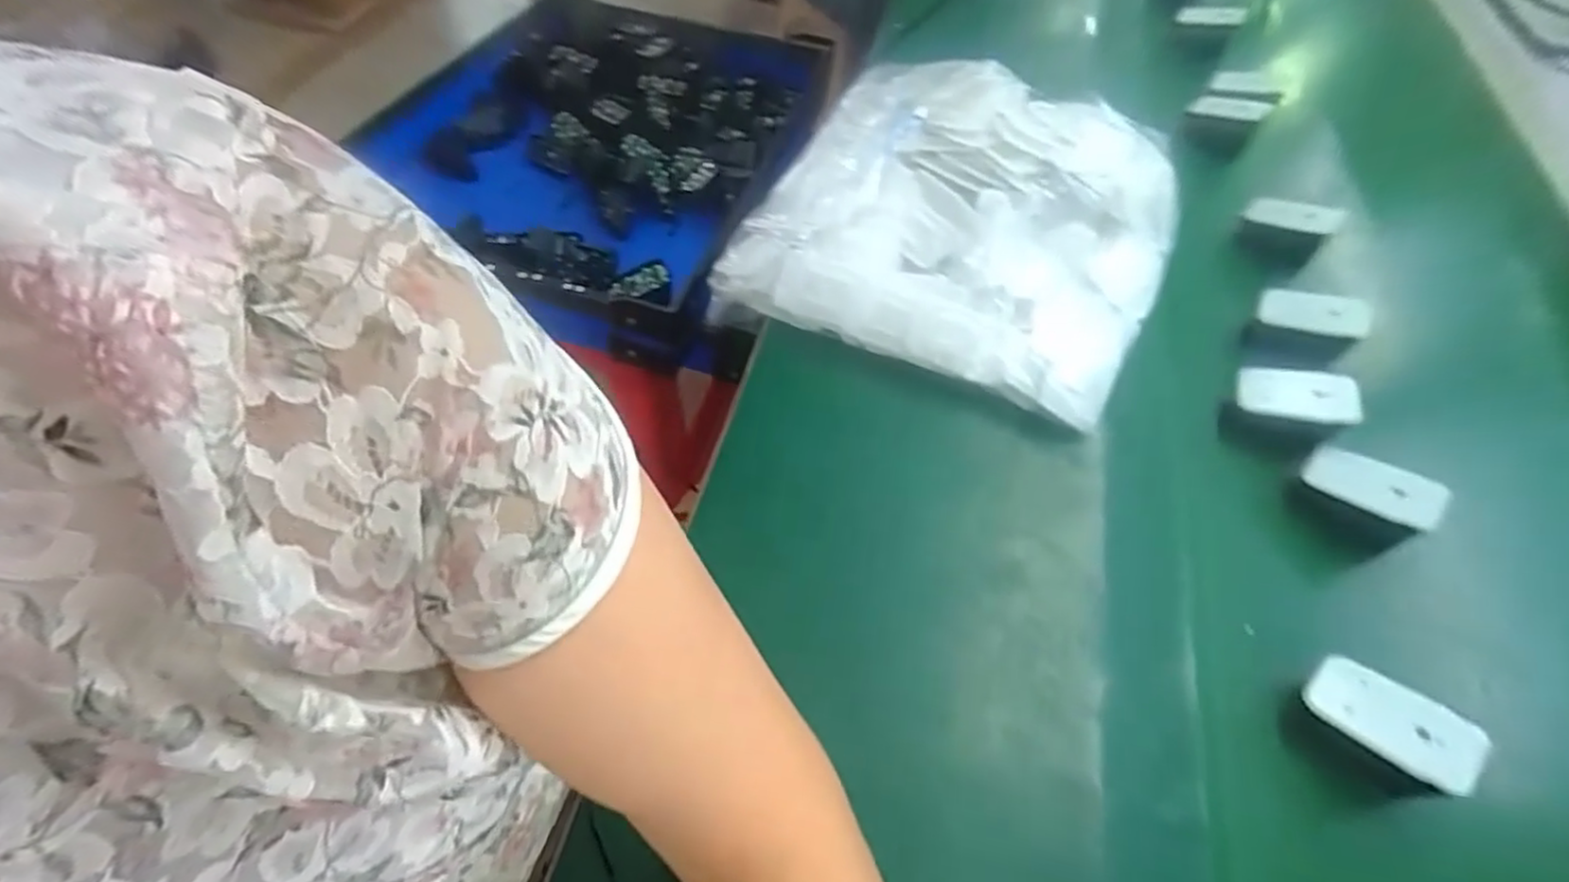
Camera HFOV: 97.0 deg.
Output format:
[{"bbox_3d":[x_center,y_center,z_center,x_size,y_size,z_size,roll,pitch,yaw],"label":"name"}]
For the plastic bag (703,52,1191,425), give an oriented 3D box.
[{"bbox_3d":[0.135,-0.177,0.536,0.304,0.040,0.286,18,70,8],"label":"plastic bag"}]

